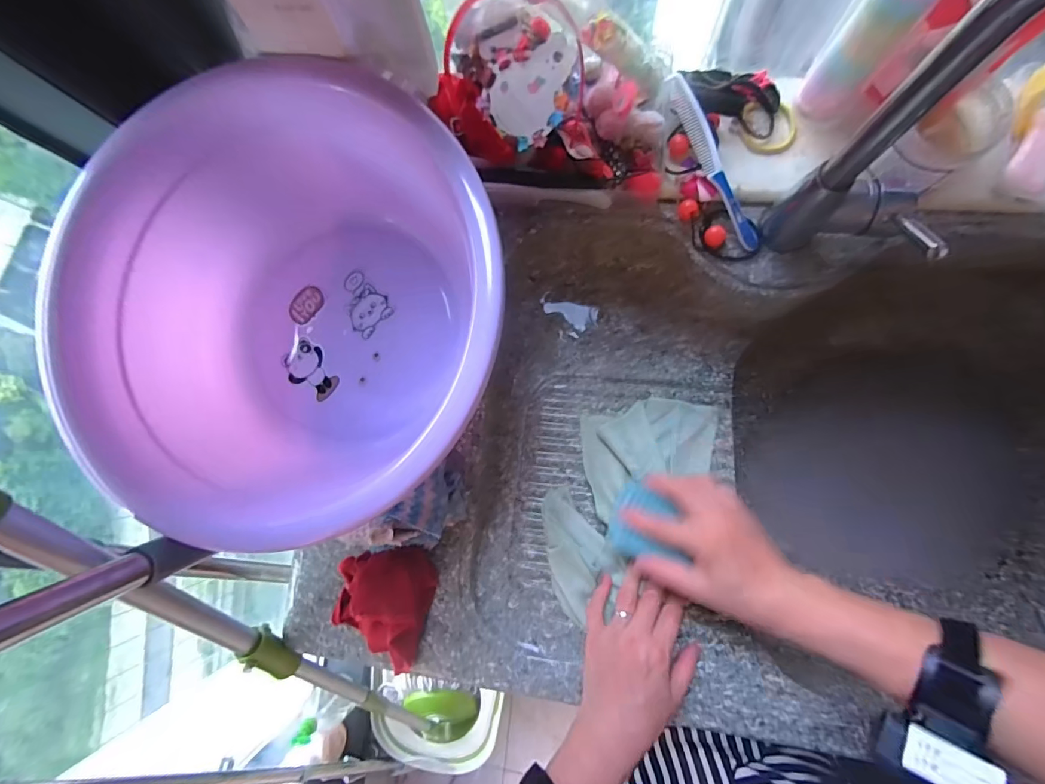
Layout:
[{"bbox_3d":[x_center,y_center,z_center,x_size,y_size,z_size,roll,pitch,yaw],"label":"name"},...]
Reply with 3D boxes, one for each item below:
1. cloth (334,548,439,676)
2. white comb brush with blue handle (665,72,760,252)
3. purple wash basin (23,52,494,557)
[{"bbox_3d":[-0.149,0.222,0.470,0.102,0.048,0.129,5,86,8],"label":"cloth"},{"bbox_3d":[0.190,-0.226,0.454,0.019,0.009,0.185,-28,96,4],"label":"white comb brush with blue handle"},{"bbox_3d":[-0.203,-0.083,0.451,0.378,0.177,0.358,-1,85,7],"label":"purple wash basin"}]

